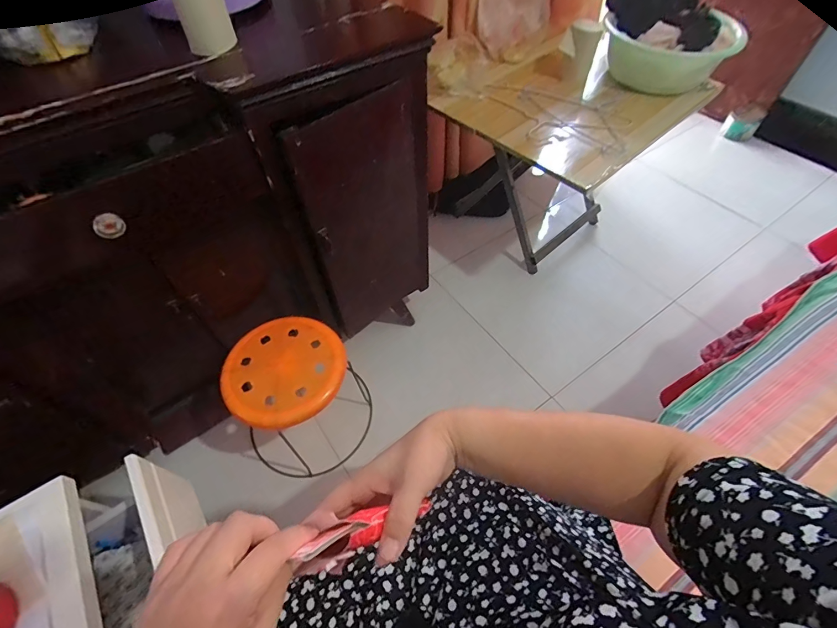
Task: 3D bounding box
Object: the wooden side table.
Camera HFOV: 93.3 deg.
[{"bbox_3d":[0.406,-0.505,1.340,0.563,0.563,0.628,-37,61,-22],"label":"wooden side table"}]

